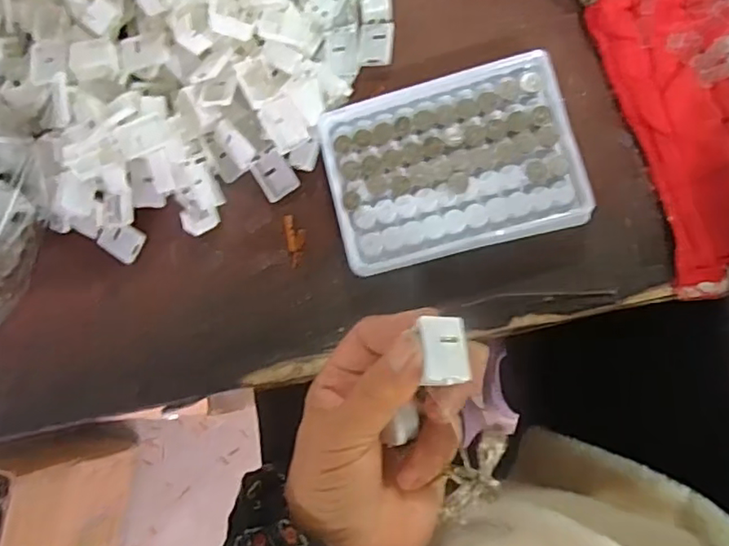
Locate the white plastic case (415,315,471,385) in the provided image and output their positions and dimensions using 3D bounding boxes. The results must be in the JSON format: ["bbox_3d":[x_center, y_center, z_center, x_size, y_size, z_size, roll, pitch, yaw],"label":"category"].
[{"bbox_3d":[0.032,0.030,0.241,0.018,0.009,0.027,12,64,-20],"label":"white plastic case"}]

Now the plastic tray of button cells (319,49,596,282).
[{"bbox_3d":[0.047,-0.060,0.331,0.129,0.021,0.098,-14,80,7],"label":"plastic tray of button cells"}]

